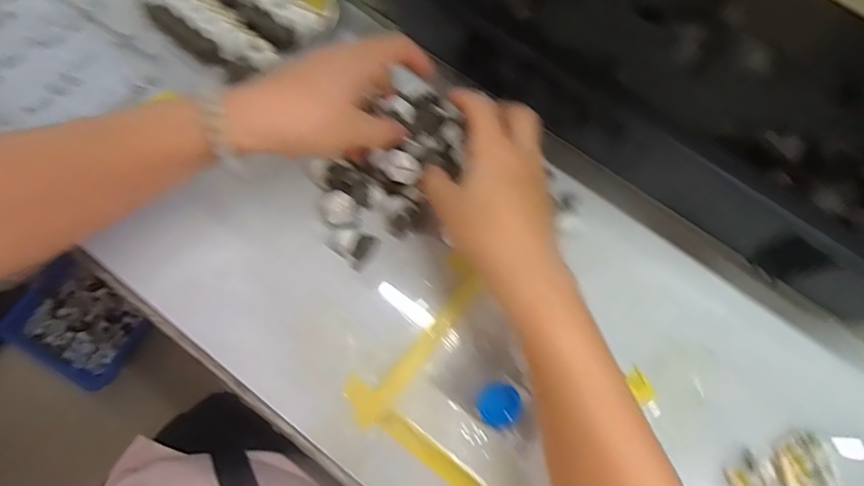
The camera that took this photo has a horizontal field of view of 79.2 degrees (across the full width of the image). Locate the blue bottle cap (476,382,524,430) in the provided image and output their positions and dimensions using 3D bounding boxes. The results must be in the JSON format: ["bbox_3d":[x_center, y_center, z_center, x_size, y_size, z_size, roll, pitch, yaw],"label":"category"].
[{"bbox_3d":[0.046,0.111,0.355,0.028,0.007,0.029,1,73,-2],"label":"blue bottle cap"}]

